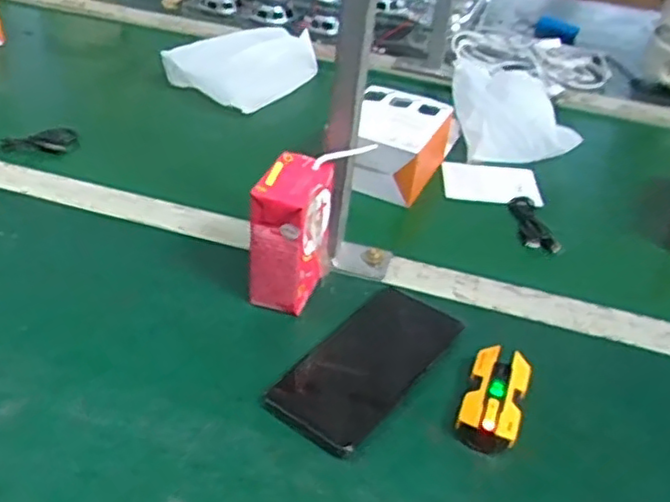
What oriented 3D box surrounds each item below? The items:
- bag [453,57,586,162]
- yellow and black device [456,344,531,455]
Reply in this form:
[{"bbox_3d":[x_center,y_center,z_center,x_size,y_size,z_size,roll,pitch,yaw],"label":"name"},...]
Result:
[{"bbox_3d":[0.207,-0.174,0.805,0.125,0.040,0.206,2,40,-5],"label":"bag"},{"bbox_3d":[0.109,0.100,0.462,0.038,0.022,0.076,17,41,13],"label":"yellow and black device"}]

